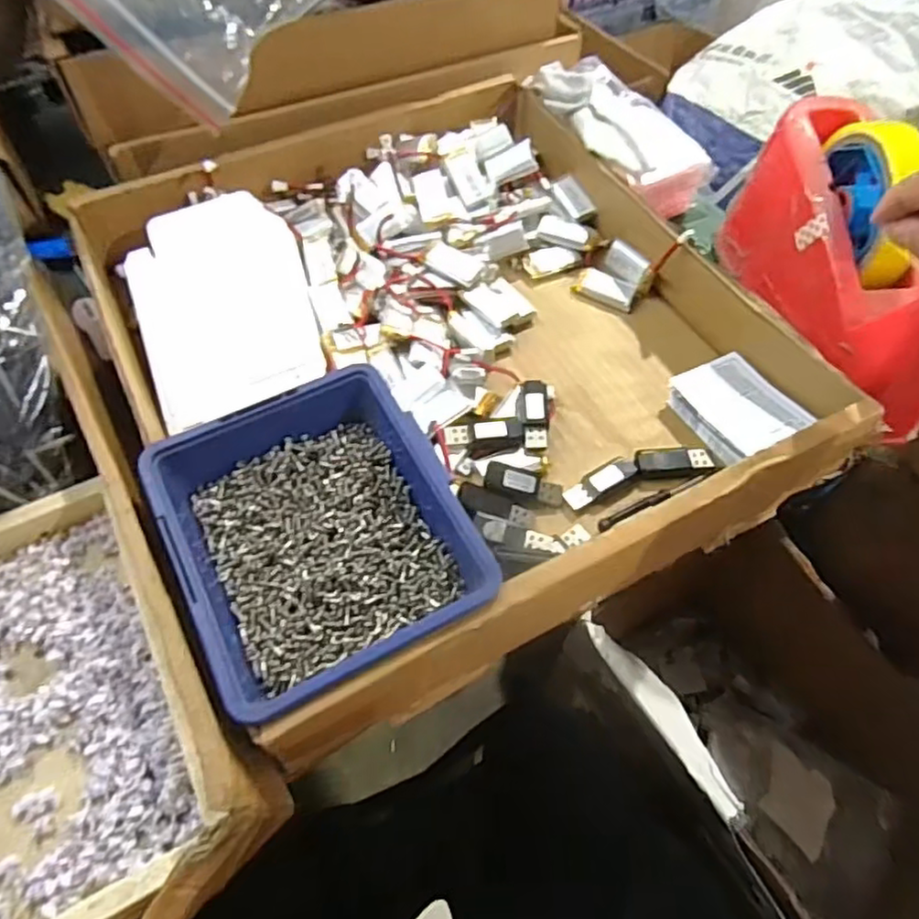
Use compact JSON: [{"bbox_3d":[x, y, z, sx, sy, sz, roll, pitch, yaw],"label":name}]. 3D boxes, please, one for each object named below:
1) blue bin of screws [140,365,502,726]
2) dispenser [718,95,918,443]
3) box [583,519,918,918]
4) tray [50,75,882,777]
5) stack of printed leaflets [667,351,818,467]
[{"bbox_3d":[-0.064,0.036,0.312,0.124,0.049,0.138,-25,61,-16],"label":"blue bin of screws"},{"bbox_3d":[0.228,-0.118,0.387,0.056,0.106,0.198,-9,63,-7],"label":"dispenser"},{"bbox_3d":[0.355,0.326,0.785,0.309,0.284,0.454,-24,61,-16],"label":"box"},{"bbox_3d":[-0.017,-0.084,0.407,0.347,0.059,0.384,-24,61,-16],"label":"tray"},{"bbox_3d":[0.164,-0.031,0.390,0.053,0.024,0.066,-24,61,-16],"label":"stack of printed leaflets"}]

